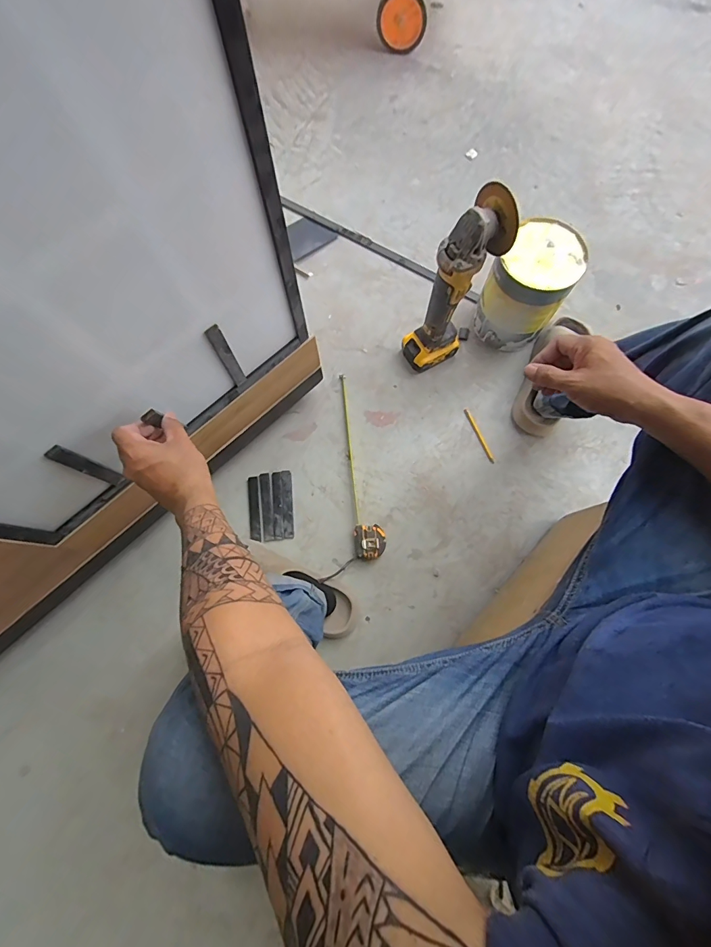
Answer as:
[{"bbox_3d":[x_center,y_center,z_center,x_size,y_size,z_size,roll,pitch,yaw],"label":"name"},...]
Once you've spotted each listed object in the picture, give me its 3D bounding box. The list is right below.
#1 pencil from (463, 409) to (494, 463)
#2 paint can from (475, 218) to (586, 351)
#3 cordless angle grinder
[{"bbox_3d":[0.271,-0.083,0.883,0.011,0.005,0.132,-23,77,-5],"label":"pencil"},{"bbox_3d":[0.360,-0.383,0.848,0.142,0.223,0.156,0,76,0],"label":"paint can"},{"bbox_3d":[0.187,-0.332,0.767,0.098,0.356,0.149,38,79,9],"label":"cordless angle grinder"}]

